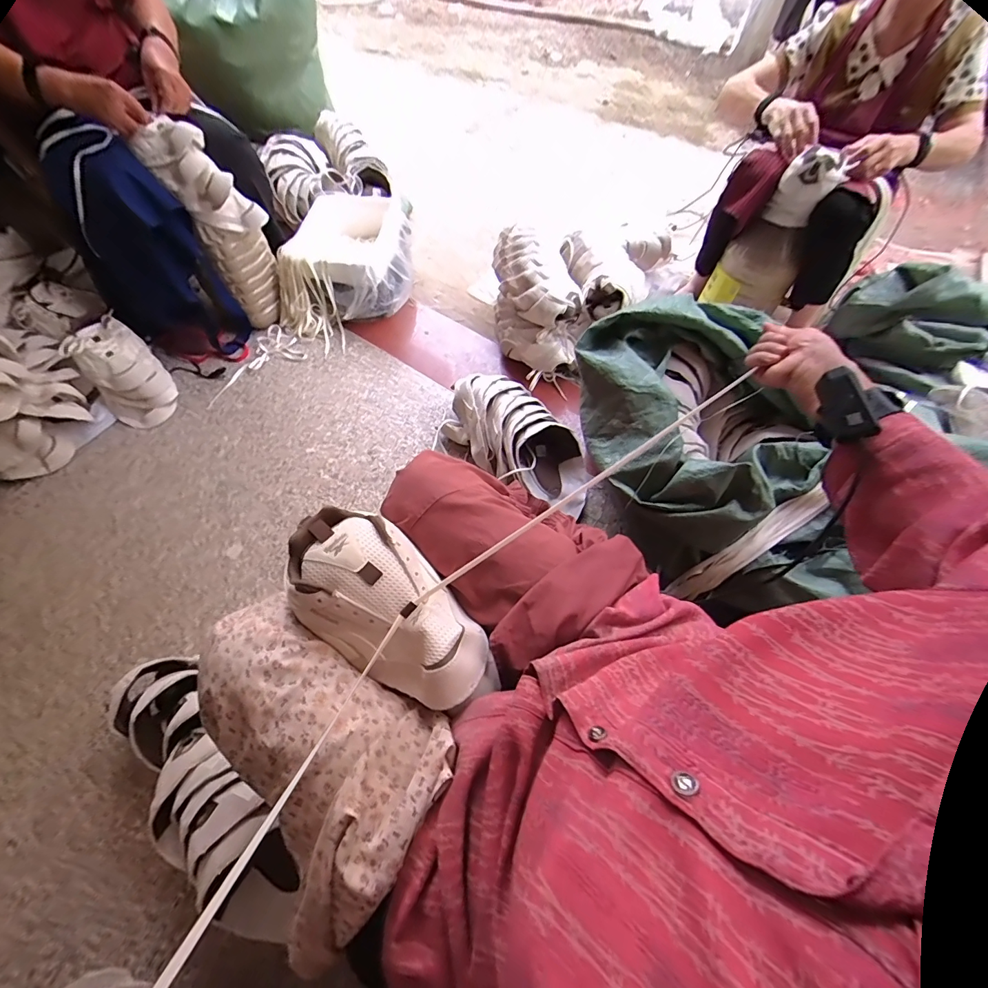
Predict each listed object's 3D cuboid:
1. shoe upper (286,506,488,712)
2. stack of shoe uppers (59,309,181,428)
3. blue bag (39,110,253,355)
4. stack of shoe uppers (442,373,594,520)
[{"bbox_3d":[-0.106,0.101,0.403,0.224,0.067,0.119,30,64,16],"label":"shoe upper"},{"bbox_3d":[-0.920,-0.302,1.040,0.152,0.156,0.213,-37,67,-20],"label":"stack of shoe uppers"},{"bbox_3d":[-0.845,-0.574,1.032,0.289,0.445,0.160,5,60,2],"label":"blue bag"},{"bbox_3d":[0.053,-0.117,0.945,0.381,0.139,0.187,40,67,20],"label":"stack of shoe uppers"}]

